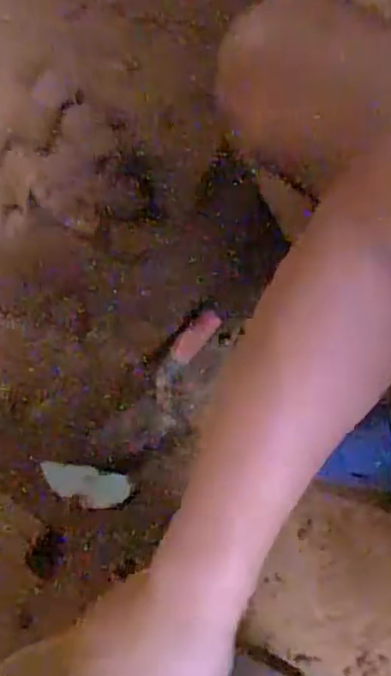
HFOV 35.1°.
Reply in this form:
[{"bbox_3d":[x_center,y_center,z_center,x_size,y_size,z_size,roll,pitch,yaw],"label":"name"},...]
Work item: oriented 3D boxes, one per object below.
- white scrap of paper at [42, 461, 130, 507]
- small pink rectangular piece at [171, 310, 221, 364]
[{"bbox_3d":[-0.135,0.177,0.749,0.107,0.010,0.043,14,77,8],"label":"white scrap of paper"},{"bbox_3d":[0.000,-0.002,0.742,0.025,0.008,0.073,42,102,11],"label":"small pink rectangular piece"}]

